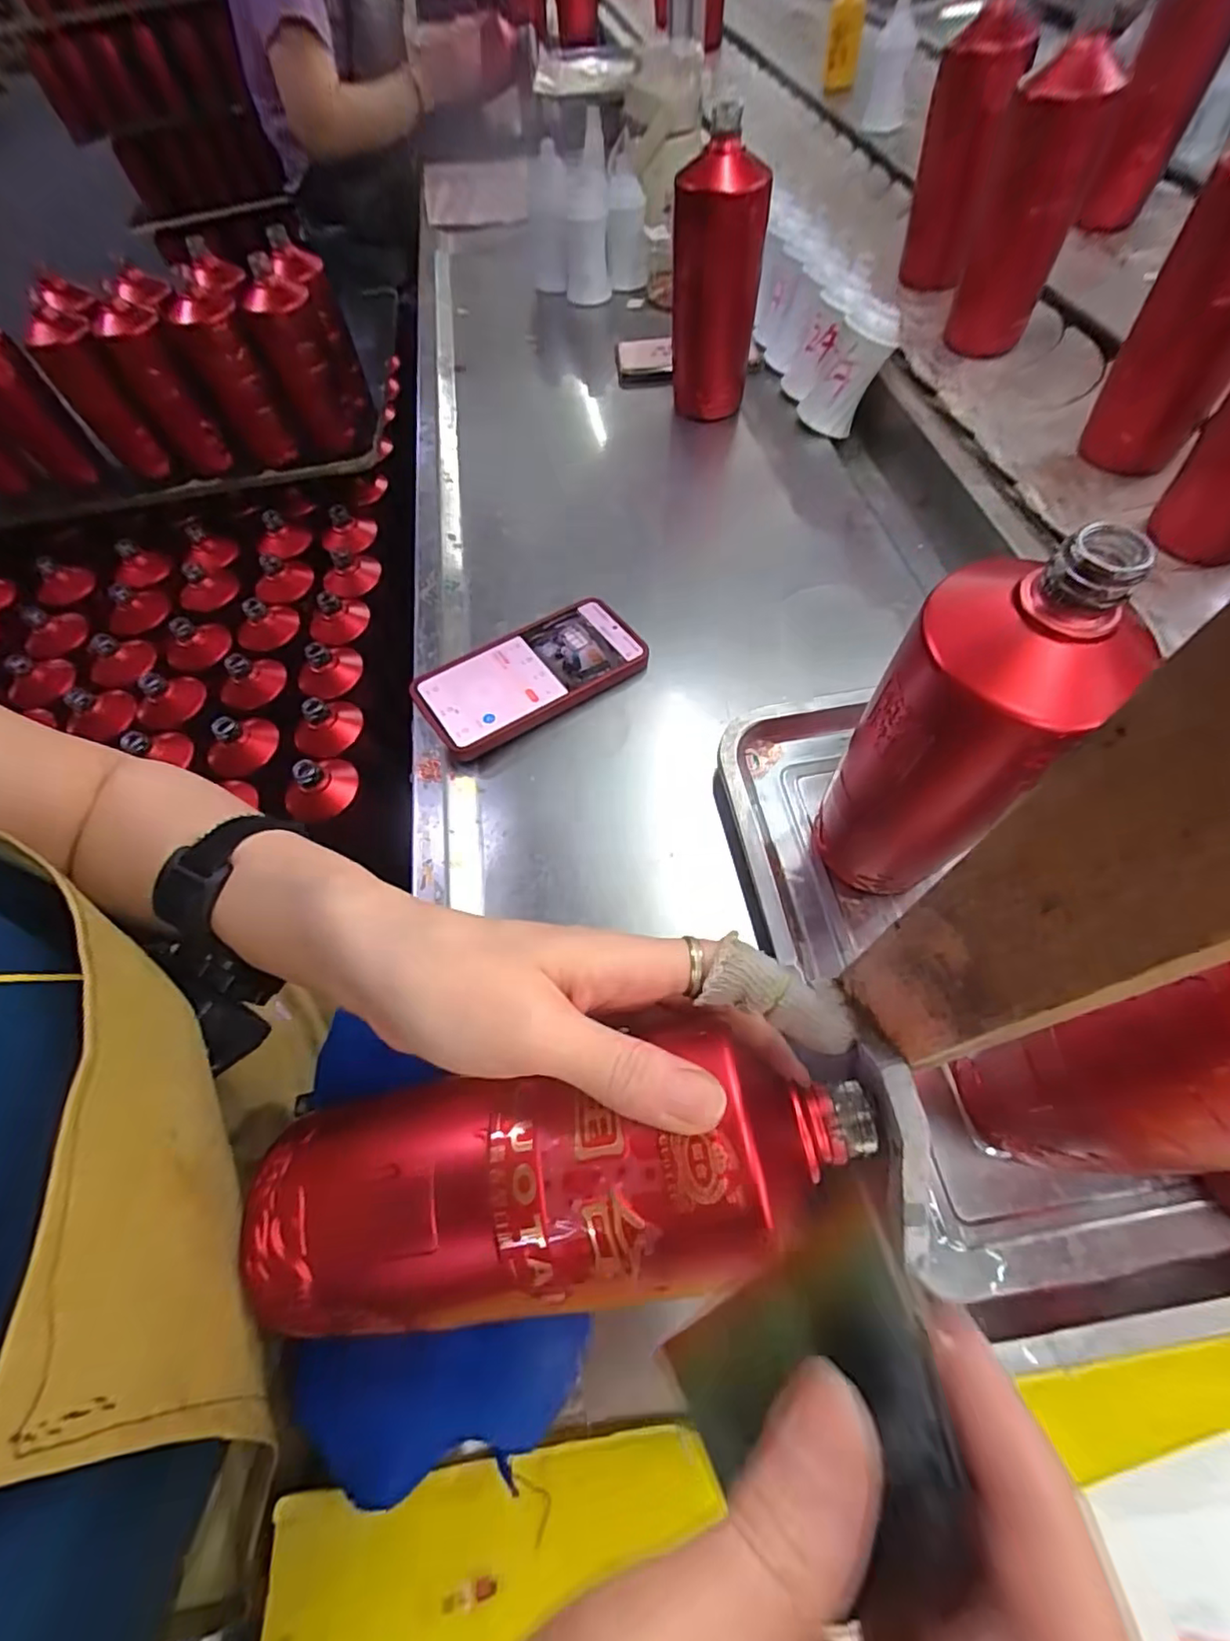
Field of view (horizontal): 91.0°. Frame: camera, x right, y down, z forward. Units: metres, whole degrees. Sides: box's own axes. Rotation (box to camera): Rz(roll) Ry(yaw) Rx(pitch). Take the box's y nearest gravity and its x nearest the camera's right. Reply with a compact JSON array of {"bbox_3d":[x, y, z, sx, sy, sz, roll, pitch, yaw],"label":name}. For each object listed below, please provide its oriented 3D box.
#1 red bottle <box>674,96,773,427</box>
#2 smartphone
[{"bbox_3d":[0.098,-0.518,0.596,0.083,0.207,0.072,5,61,8],"label":"red bottle"},{"bbox_3d":[-0.061,-0.109,0.449,0.165,0.015,0.082,-30,62,-11],"label":"smartphone"}]

